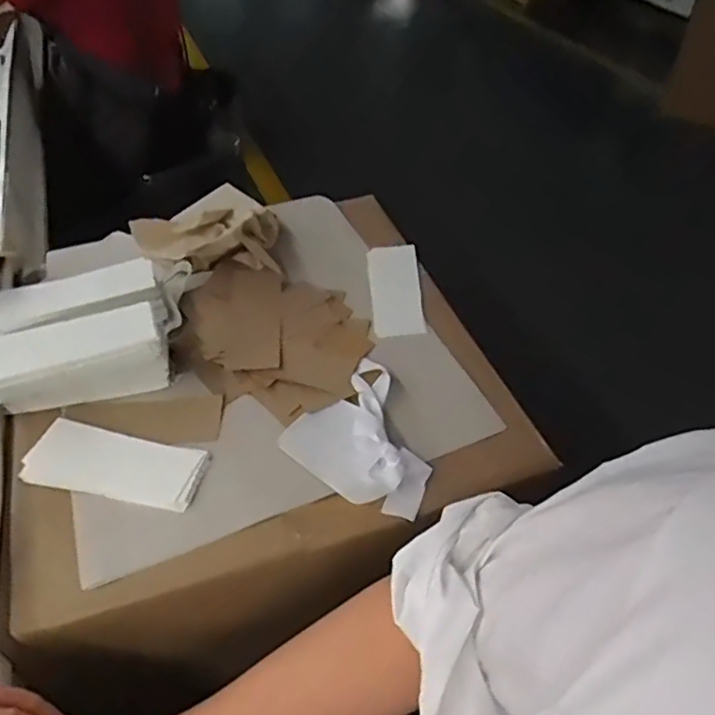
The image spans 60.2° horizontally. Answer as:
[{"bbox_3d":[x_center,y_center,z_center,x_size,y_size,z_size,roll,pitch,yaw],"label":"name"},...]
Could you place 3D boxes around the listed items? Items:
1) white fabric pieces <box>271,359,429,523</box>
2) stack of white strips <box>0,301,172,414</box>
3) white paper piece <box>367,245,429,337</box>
[{"bbox_3d":[0.016,0.067,0.546,0.133,0.033,0.122,34,53,27],"label":"white fabric pieces"},{"bbox_3d":[-0.260,0.005,0.575,0.159,0.066,0.059,-16,49,-13],"label":"stack of white strips"},{"bbox_3d":[0.044,-0.079,0.708,0.056,0.006,0.144,-8,52,5],"label":"white paper piece"}]

